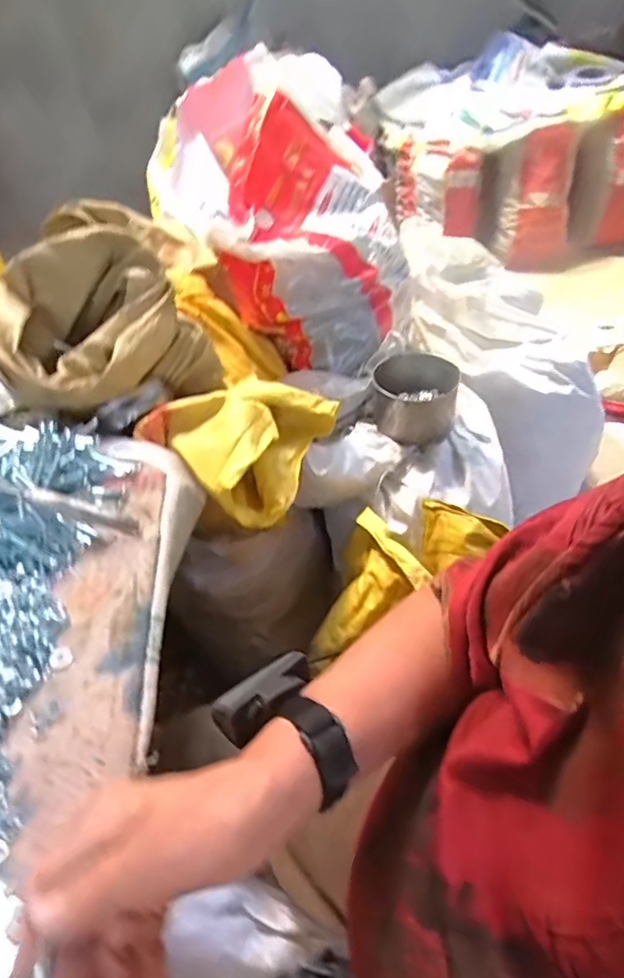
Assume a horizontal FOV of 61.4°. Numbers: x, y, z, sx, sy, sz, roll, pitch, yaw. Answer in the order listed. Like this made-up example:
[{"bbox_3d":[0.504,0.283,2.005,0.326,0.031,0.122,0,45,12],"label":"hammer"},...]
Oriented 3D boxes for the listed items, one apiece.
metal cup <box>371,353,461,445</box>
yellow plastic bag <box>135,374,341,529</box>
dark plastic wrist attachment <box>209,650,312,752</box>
[{"bbox_3d":[0.166,-0.152,0.865,0.129,0.094,0.123,-3,43,3],"label":"metal cup"},{"bbox_3d":[-0.082,-0.071,0.703,0.178,0.117,0.226,23,50,28],"label":"yellow plastic bag"},{"bbox_3d":[-0.030,0.139,0.356,0.074,0.026,0.033,-31,48,-25],"label":"dark plastic wrist attachment"}]

